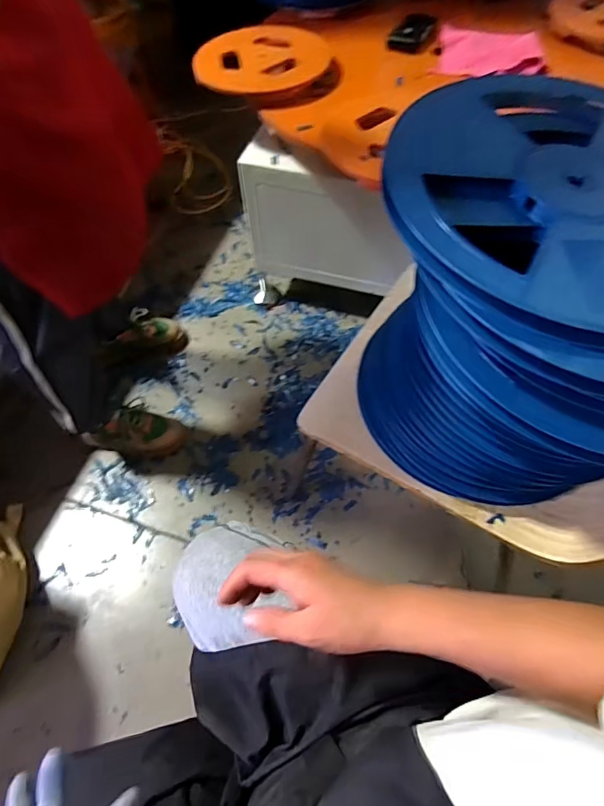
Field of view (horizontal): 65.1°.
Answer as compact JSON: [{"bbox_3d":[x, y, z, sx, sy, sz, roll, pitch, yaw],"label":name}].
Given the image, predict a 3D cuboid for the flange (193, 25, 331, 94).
[{"bbox_3d":[-0.072,-0.666,0.914,0.267,0.017,0.215,-19,65,-12],"label":"flange"}]

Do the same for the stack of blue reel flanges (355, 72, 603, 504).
[{"bbox_3d":[0.244,-0.102,0.528,0.331,0.333,0.336,3,60,3],"label":"stack of blue reel flanges"}]

